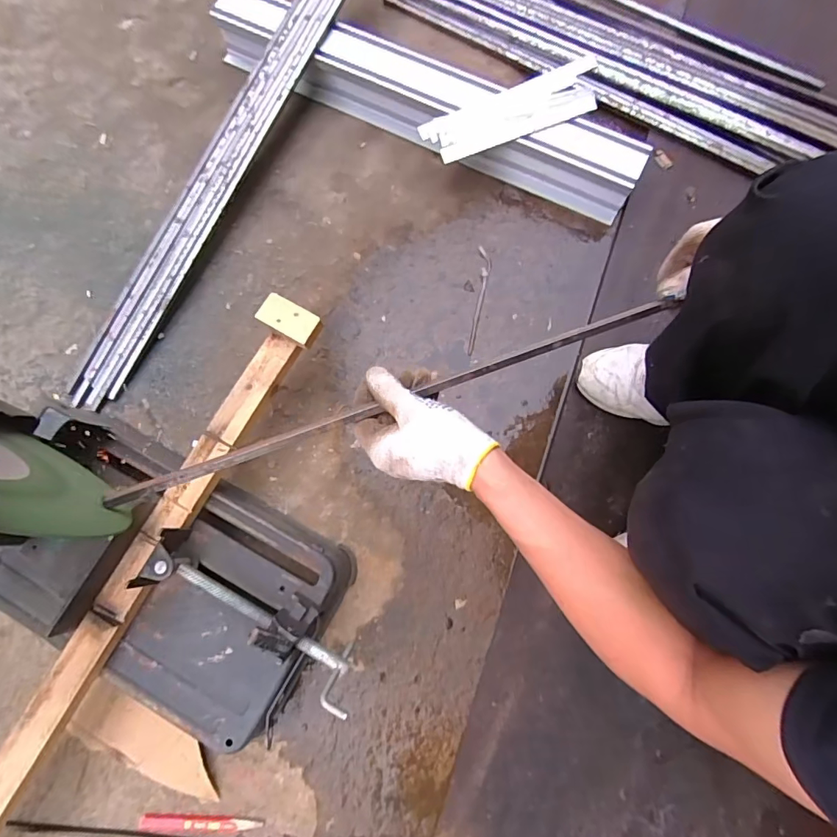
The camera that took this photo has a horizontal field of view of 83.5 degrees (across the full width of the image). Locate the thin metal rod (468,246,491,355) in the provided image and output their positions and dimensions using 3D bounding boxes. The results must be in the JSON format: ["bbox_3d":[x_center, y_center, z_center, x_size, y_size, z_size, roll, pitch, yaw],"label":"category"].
[{"bbox_3d":[0.100,-0.191,0.763,0.022,0.005,0.182,6,83,10],"label":"thin metal rod"}]

